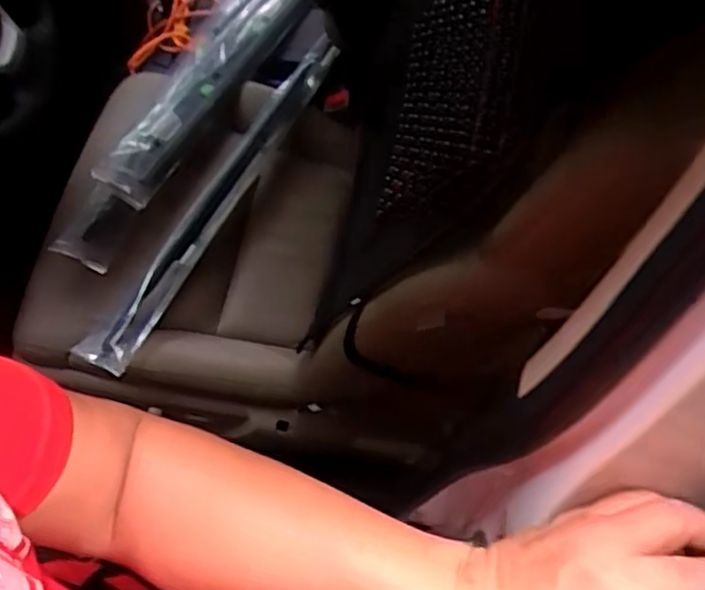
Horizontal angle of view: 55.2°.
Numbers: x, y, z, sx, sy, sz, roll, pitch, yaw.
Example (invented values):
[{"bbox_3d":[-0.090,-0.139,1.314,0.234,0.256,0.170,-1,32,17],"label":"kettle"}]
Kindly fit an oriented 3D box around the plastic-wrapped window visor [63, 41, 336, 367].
[{"bbox_3d":[-0.179,-0.151,0.935,0.070,0.049,0.606,26,67,12],"label":"plastic-wrapped window visor"}]

